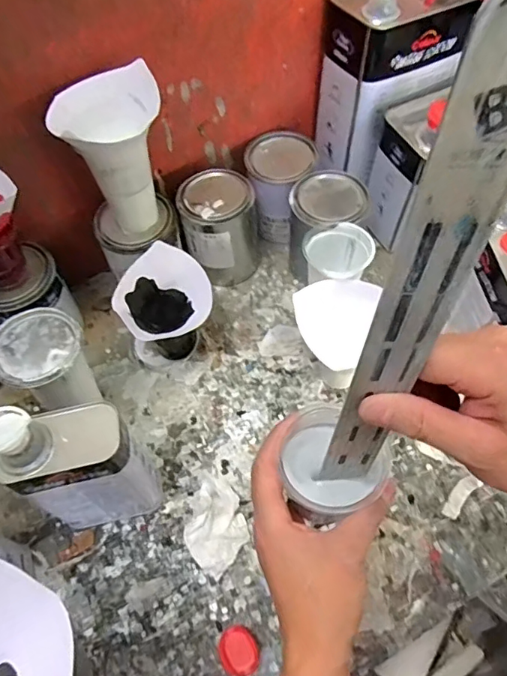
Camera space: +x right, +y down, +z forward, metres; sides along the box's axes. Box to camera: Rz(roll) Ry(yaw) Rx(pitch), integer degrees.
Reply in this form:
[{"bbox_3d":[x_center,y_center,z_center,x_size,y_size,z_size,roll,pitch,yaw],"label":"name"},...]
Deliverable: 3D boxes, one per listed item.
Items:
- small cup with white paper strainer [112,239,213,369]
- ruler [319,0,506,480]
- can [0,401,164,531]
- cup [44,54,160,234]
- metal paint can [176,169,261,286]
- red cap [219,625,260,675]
[{"bbox_3d":[-0.114,-0.034,0.672,0.114,0.141,0.096,-30,63,-15],"label":"small cup with white paper strainer"},{"bbox_3d":[0.065,-0.001,0.222,0.033,0.260,0.004,0,50,-4],"label":"ruler"},{"bbox_3d":[-0.173,0.134,0.518,0.113,0.230,0.058,-16,60,-8],"label":"can"},{"bbox_3d":[-0.154,-0.204,0.598,0.117,0.173,0.084,-17,60,-8],"label":"cup"},{"bbox_3d":[-0.046,-0.154,0.734,0.106,0.145,0.093,-9,59,-3],"label":"metal paint can"},{"bbox_3d":[-0.015,0.320,0.516,0.037,0.023,0.044,-23,61,-11],"label":"red cap"}]

